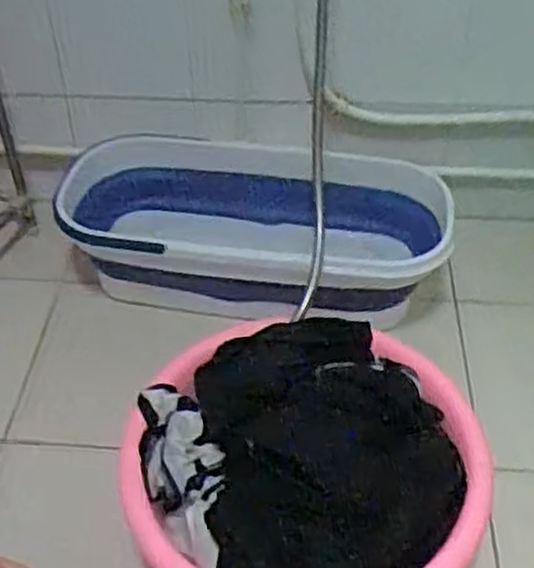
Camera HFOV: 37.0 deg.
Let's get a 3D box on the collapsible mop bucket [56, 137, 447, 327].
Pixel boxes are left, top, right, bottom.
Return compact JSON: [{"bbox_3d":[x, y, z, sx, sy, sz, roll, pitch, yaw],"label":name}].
[{"bbox_3d":[-0.024,-0.067,1.178,0.550,0.153,0.279,6,43,8],"label":"collapsible mop bucket"}]

